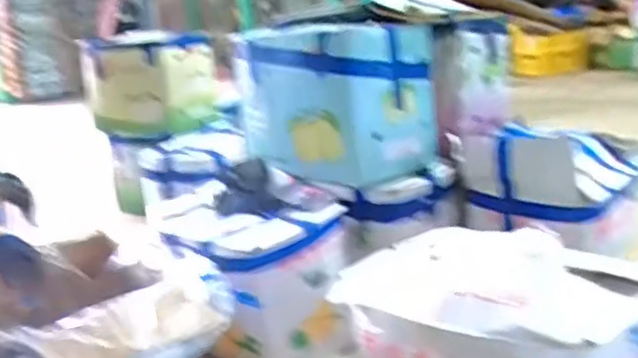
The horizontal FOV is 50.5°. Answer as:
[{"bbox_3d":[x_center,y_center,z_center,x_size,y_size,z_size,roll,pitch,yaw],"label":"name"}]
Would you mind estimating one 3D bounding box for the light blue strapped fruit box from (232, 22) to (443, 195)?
[{"bbox_3d":[0.042,-0.201,1.686,0.309,0.356,0.426,-15,20,-35],"label":"light blue strapped fruit box"}]

